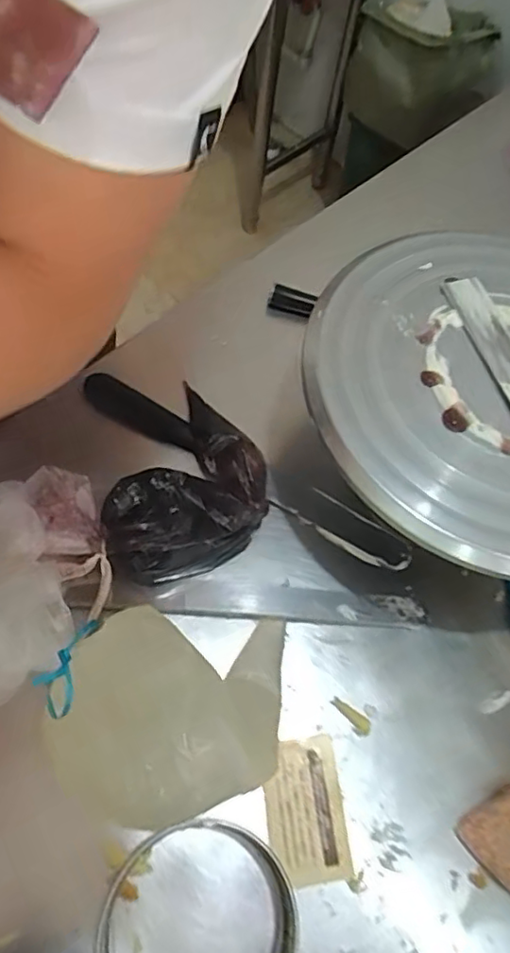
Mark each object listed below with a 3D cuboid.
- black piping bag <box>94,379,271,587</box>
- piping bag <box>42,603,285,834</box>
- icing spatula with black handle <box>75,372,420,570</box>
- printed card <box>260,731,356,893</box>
[{"bbox_3d":[-0.049,0.007,0.494,0.116,0.070,0.178,27,64,10],"label":"black piping bag"},{"bbox_3d":[-0.058,0.161,0.417,0.148,0.060,0.134,4,63,-2],"label":"piping bag"},{"bbox_3d":[-0.014,-0.011,0.532,0.321,0.021,0.036,28,64,11],"label":"icing spatula with black handle"},{"bbox_3d":[0.034,0.229,0.419,0.053,0.004,0.086,-6,63,-7],"label":"printed card"}]

